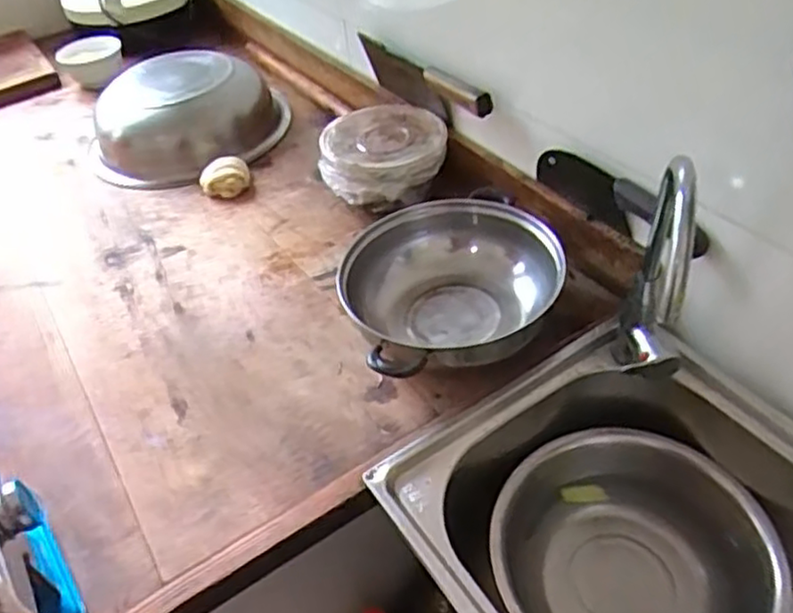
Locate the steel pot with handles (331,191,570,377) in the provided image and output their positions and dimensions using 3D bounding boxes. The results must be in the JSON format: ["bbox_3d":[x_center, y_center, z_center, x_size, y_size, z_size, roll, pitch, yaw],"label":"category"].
[{"bbox_3d":[0.062,-0.021,0.821,0.248,0.094,0.253,-4,44,4],"label":"steel pot with handles"}]

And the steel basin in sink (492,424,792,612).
[{"bbox_3d":[0.242,0.277,0.733,0.266,0.135,0.273,-5,44,5],"label":"steel basin in sink"}]

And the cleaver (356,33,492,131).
[{"bbox_3d":[0.037,-0.333,1.028,0.033,0.096,0.341,-26,46,-16],"label":"cleaver"}]

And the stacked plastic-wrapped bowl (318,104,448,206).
[{"bbox_3d":[-0.018,-0.216,1.035,0.181,0.094,0.169,-5,44,5],"label":"stacked plastic-wrapped bowl"}]

